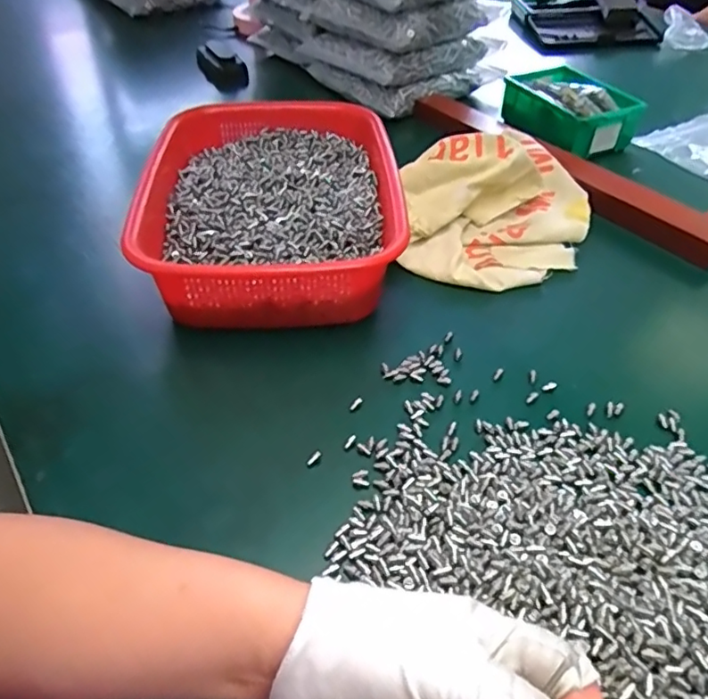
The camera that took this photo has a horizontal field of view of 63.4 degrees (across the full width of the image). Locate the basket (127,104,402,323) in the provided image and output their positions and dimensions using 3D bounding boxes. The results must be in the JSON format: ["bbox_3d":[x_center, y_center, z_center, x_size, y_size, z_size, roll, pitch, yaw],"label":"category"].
[{"bbox_3d":[-0.069,-0.130,0.509,0.205,0.073,0.291,-3,45,-2],"label":"basket"}]

